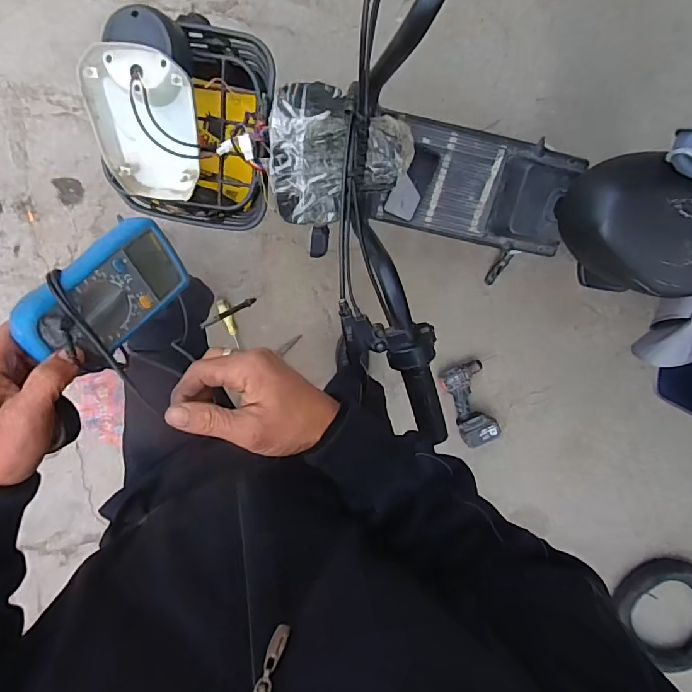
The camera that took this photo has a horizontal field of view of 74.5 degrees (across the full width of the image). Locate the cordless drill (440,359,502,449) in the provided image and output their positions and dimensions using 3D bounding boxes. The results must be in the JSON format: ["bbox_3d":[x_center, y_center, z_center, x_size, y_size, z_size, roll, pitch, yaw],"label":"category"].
[{"bbox_3d":[0.390,0.178,1.420,0.138,0.074,0.247,-21,97,-2],"label":"cordless drill"}]

